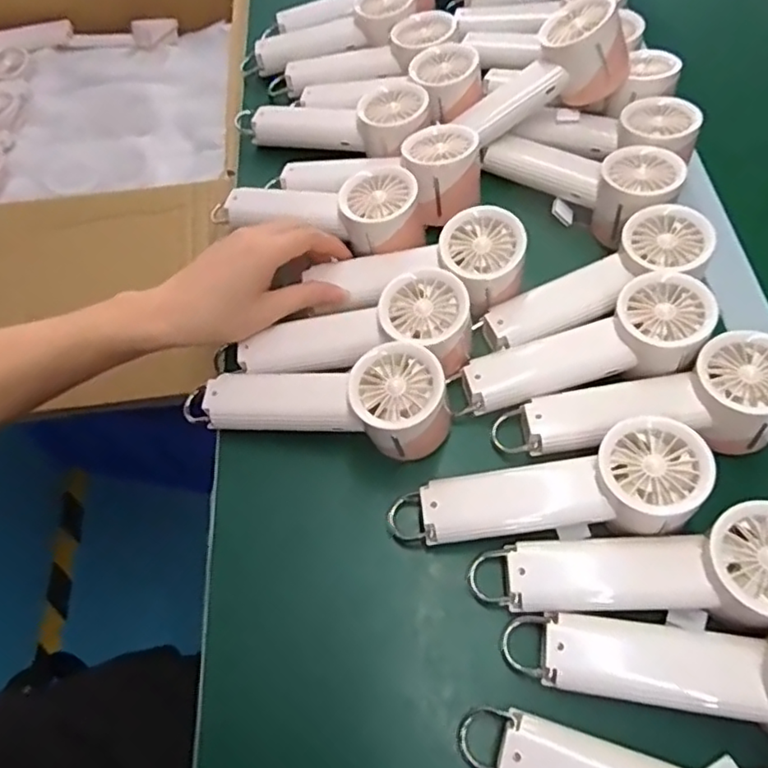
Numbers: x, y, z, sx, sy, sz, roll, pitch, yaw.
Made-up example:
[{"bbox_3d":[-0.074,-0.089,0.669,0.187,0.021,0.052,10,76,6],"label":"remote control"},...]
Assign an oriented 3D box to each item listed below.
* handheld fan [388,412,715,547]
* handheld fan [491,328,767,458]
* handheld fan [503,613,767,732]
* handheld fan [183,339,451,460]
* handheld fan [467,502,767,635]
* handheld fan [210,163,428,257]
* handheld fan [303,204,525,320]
[{"bbox_3d":[0.099,0.071,0.382,0.190,0.036,0.058,-14,59,13],"label":"handheld fan"},{"bbox_3d":[0.174,0.023,0.418,0.196,0.055,0.068,-12,59,13],"label":"handheld fan"},{"bbox_3d":[0.166,0.157,0.332,0.195,0.048,0.060,0,59,20],"label":"handheld fan"},{"bbox_3d":[-0.047,0.010,0.428,0.183,0.075,0.060,7,61,8],"label":"handheld fan"},{"bbox_3d":[0.150,0.112,0.360,0.195,0.042,0.063,-8,59,17],"label":"handheld fan"},{"bbox_3d":[-0.054,-0.153,0.507,0.171,0.056,0.067,18,63,13],"label":"handheld fan"},{"bbox_3d":[0.025,-0.084,0.476,0.167,0.055,0.060,-9,59,13],"label":"handheld fan"}]

